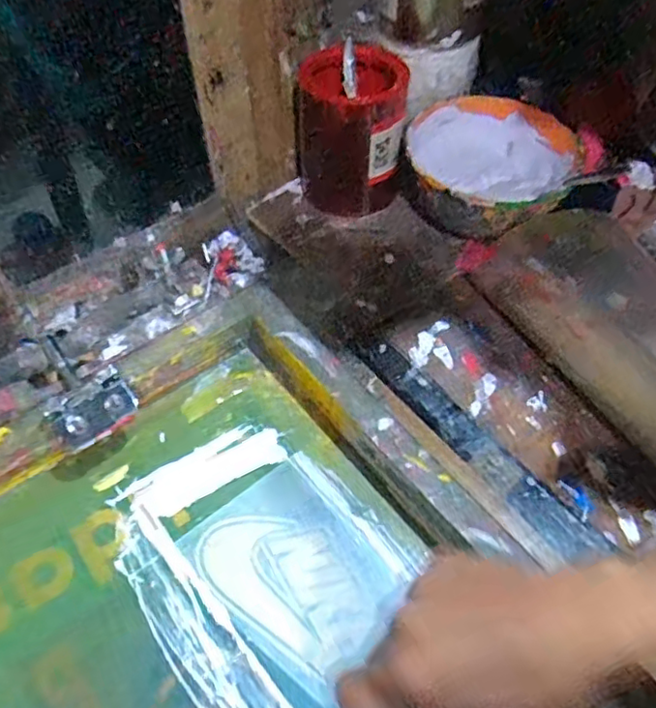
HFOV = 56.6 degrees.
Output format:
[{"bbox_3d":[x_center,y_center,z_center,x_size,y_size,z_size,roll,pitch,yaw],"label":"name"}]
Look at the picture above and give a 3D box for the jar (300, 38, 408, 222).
[{"bbox_3d":[0.027,-0.232,0.660,0.111,0.144,0.123,-3,53,0],"label":"jar"}]

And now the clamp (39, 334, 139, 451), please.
[{"bbox_3d":[-0.206,0.023,0.486,0.061,0.026,0.105,-39,61,-24],"label":"clamp"}]

